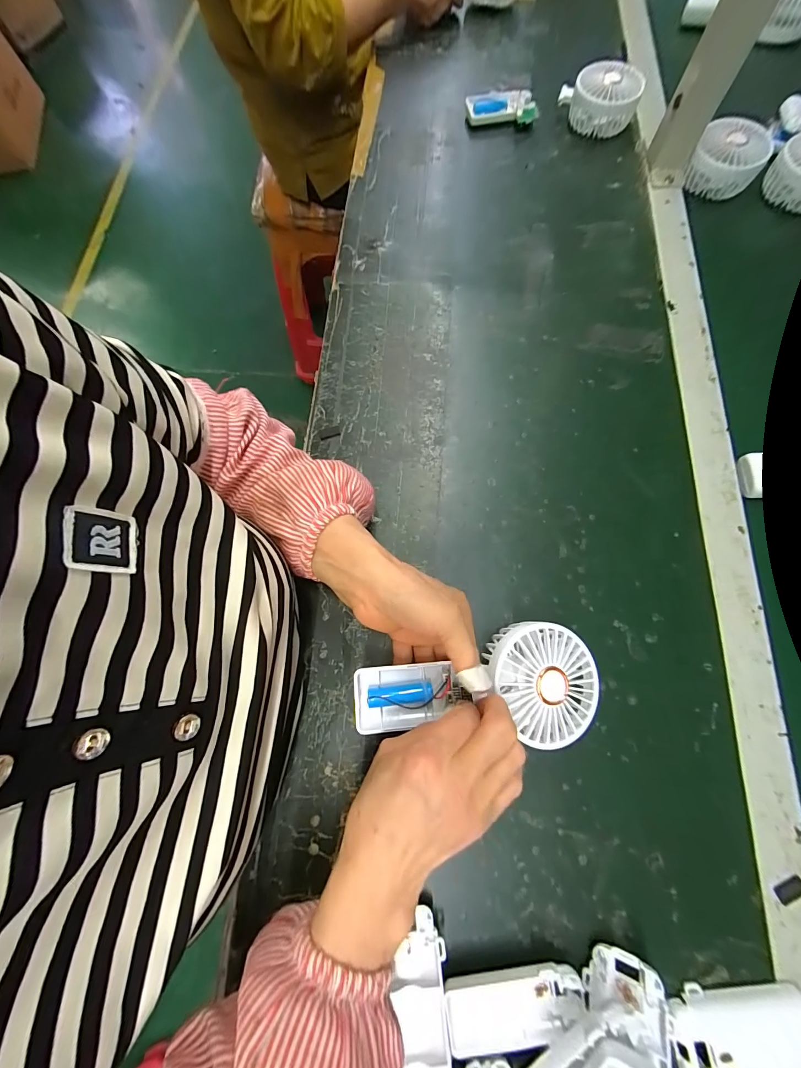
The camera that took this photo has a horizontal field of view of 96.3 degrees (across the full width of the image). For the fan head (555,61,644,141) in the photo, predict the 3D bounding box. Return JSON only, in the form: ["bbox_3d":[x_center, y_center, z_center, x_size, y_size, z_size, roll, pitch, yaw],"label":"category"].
[{"bbox_3d":[0.271,-0.590,0.490,0.080,0.047,0.088,-27,74,-6],"label":"fan head"}]

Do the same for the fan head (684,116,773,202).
[{"bbox_3d":[0.411,-0.472,0.449,0.080,0.043,0.064,31,77,11],"label":"fan head"}]

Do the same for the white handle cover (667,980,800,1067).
[{"bbox_3d":[0.232,0.334,0.239,0.097,0.013,0.043,-4,73,1],"label":"white handle cover"}]

